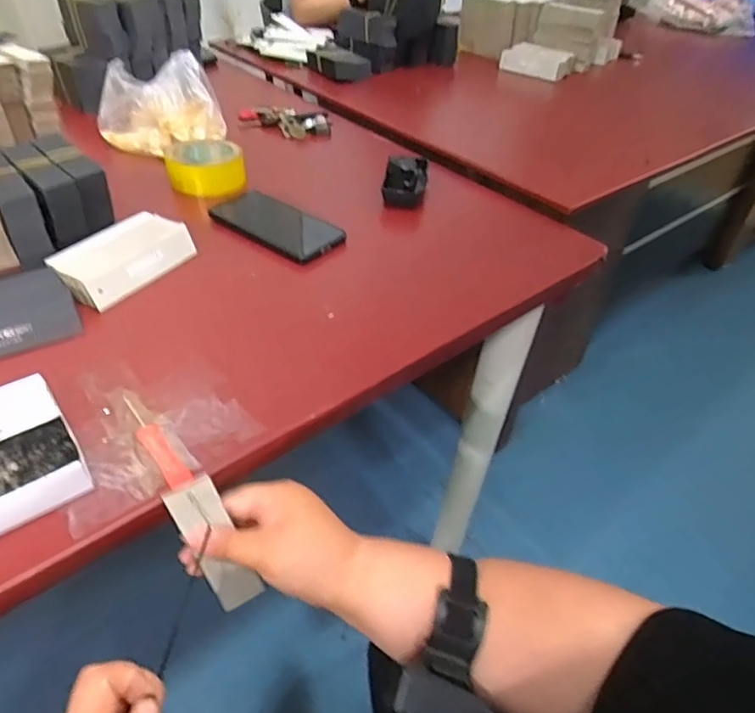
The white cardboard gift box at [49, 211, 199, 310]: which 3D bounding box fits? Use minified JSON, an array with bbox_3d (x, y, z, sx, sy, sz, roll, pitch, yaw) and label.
[{"bbox_3d":[-0.265,-0.106,0.571,0.083,0.033,0.131,26,46,23],"label":"white cardboard gift box"}]

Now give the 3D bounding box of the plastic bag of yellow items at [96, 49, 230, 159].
[{"bbox_3d":[-0.312,-0.357,0.789,0.163,0.102,0.090,-18,46,-22],"label":"plastic bag of yellow items"}]

